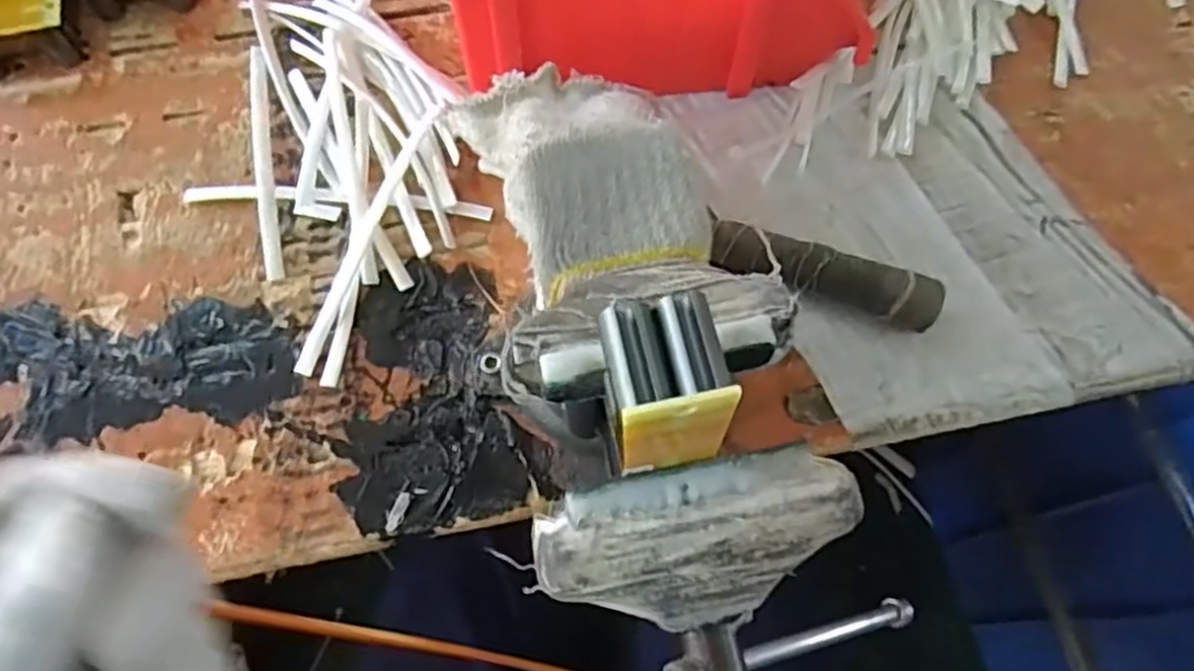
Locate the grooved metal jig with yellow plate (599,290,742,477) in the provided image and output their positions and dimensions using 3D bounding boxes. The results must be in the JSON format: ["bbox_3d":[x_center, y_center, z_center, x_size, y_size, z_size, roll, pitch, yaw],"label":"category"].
[{"bbox_3d":[0.020,0.017,0.217,0.038,0.060,0.037,-4,66,-3],"label":"grooved metal jig with yellow plate"}]

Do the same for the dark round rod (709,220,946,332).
[{"bbox_3d":[0.119,-0.030,0.390,0.120,0.028,0.024,18,66,6],"label":"dark round rod"}]

